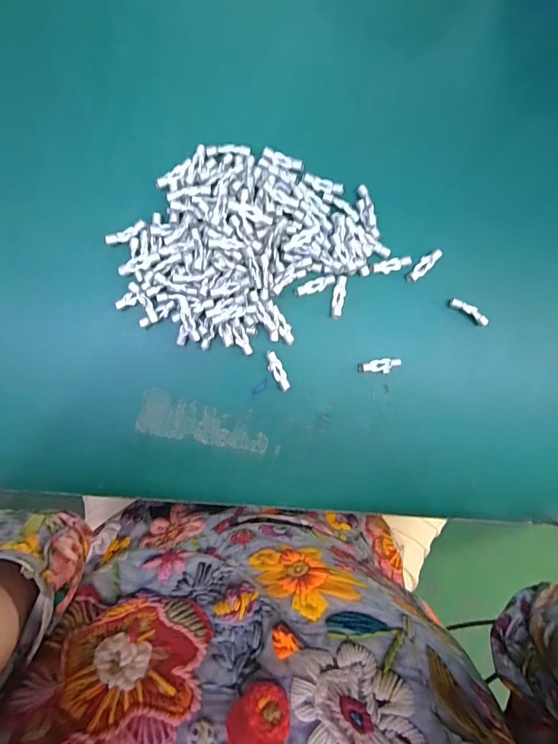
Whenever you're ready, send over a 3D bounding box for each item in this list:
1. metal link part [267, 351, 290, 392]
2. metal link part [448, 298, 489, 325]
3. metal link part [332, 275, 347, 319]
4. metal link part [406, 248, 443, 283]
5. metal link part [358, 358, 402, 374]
[{"bbox_3d":[-0.001,0.000,0.352,0.011,0.004,0.034,-30,94,-1],"label":"metal link part"},{"bbox_3d":[0.166,-0.053,0.361,0.037,0.009,0.009,30,91,-4],"label":"metal link part"},{"bbox_3d":[0.052,-0.063,0.353,0.010,0.004,0.035,6,92,-4],"label":"metal link part"},{"bbox_3d":[0.125,-0.092,0.357,0.036,0.005,0.011,-40,94,-1],"label":"metal link part"},{"bbox_3d":[0.087,-0.005,0.358,0.036,0.005,0.013,2,92,-3],"label":"metal link part"}]

